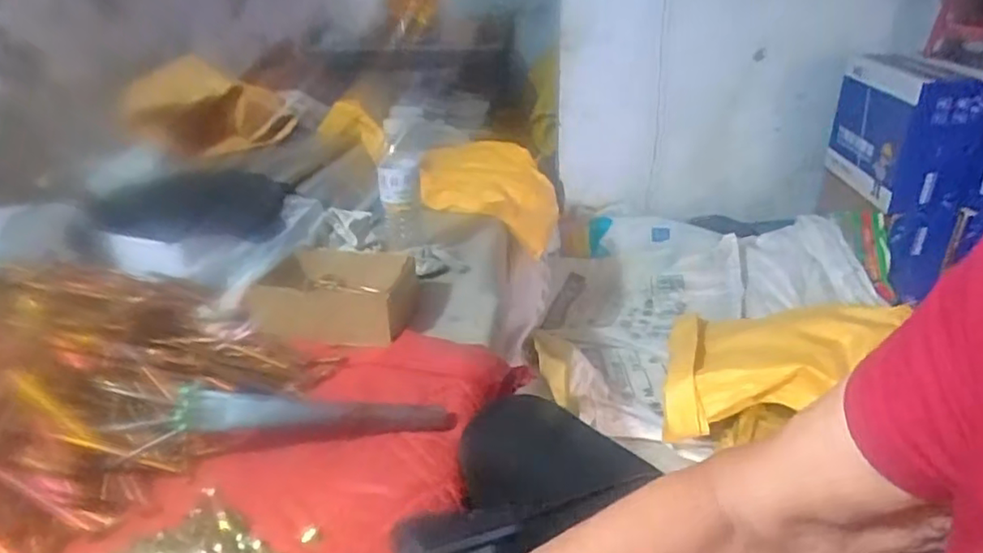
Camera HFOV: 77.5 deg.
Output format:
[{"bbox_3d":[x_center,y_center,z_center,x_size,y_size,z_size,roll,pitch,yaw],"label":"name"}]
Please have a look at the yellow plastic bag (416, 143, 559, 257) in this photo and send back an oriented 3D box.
[{"bbox_3d":[0.002,-0.187,1.380,0.289,0.145,0.403,-1,24,1],"label":"yellow plastic bag"}]

